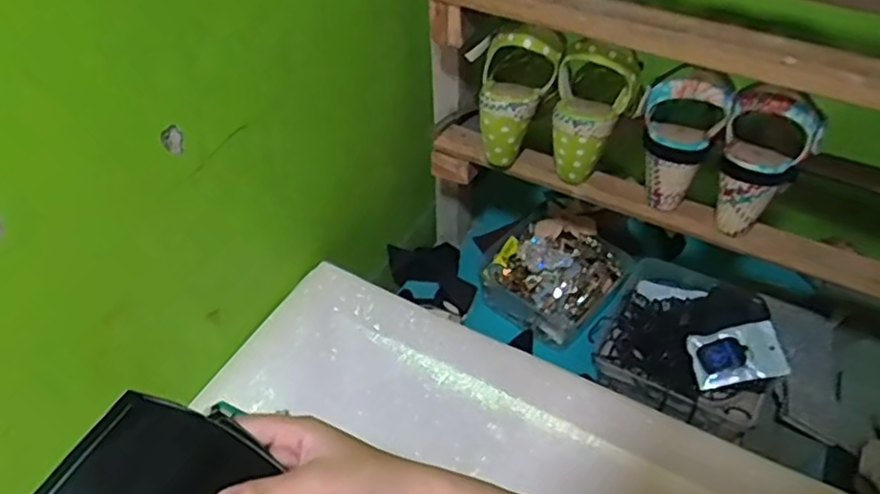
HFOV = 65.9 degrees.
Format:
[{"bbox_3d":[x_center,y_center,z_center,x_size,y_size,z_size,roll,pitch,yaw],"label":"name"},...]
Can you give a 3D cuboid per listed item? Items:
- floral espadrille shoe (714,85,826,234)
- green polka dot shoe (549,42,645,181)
[{"bbox_3d":[0.303,-0.080,0.643,0.079,0.148,0.070,20,26,18],"label":"floral espadrille shoe"},{"bbox_3d":[0.147,-0.138,0.698,0.080,0.153,0.065,24,29,22],"label":"green polka dot shoe"}]

